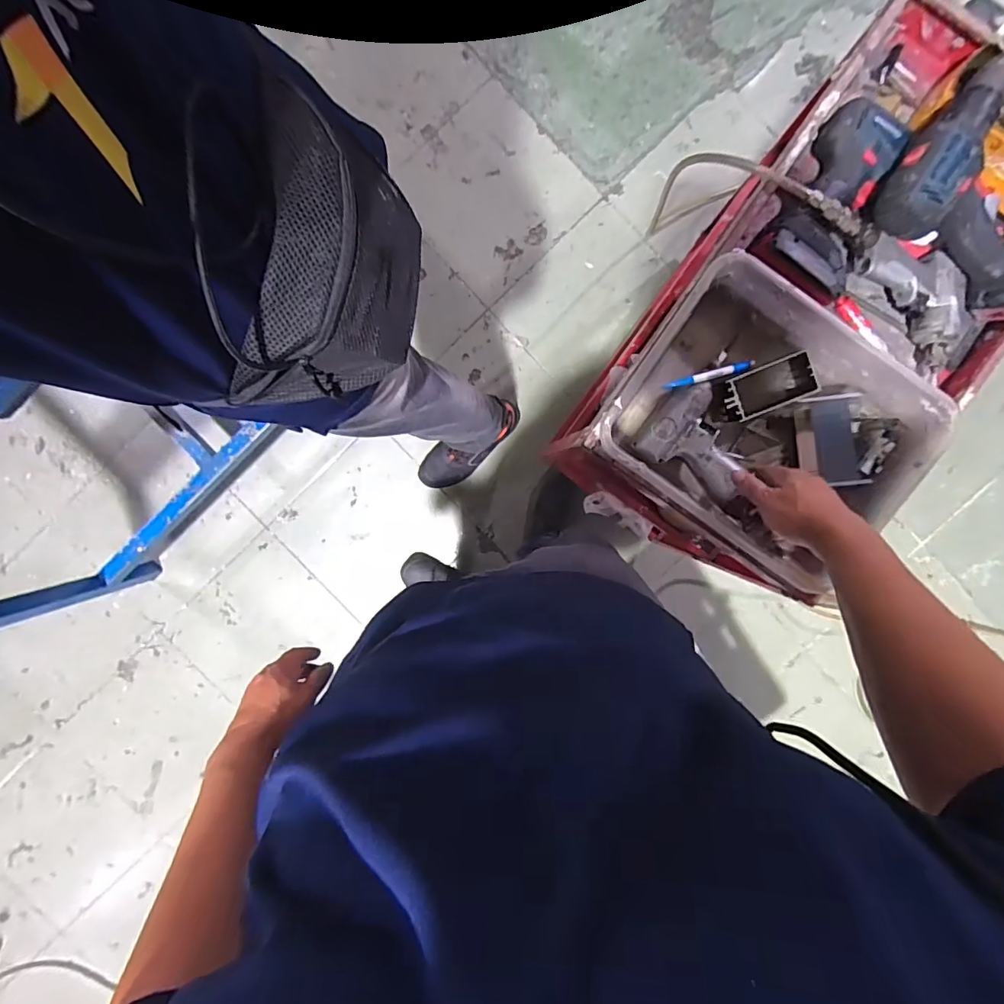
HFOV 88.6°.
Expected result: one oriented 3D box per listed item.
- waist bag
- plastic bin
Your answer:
[{"bbox_3d":[-0.144,-0.192,0.444,0.116,0.130,0.235,14,94,-1],"label":"waist bag"},{"bbox_3d":[0.320,-0.088,0.634,0.335,0.083,0.273,35,92,0],"label":"plastic bin"}]

